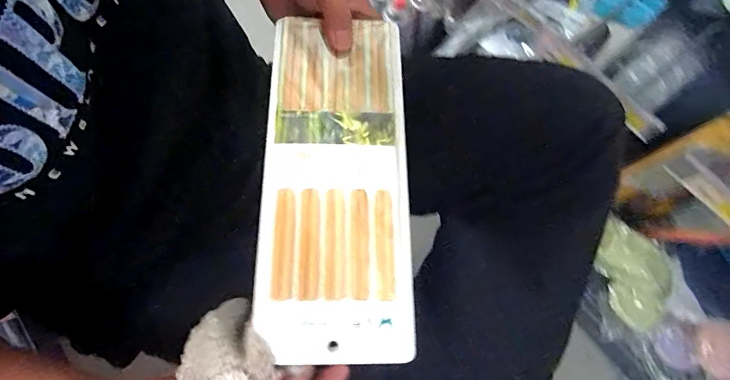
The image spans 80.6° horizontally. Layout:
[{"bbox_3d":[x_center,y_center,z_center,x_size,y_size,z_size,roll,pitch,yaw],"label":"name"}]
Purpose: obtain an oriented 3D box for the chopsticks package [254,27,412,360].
[{"bbox_3d":[-0.023,-0.014,0.328,0.108,0.019,0.268,-1,71,-2],"label":"chopsticks package"}]

